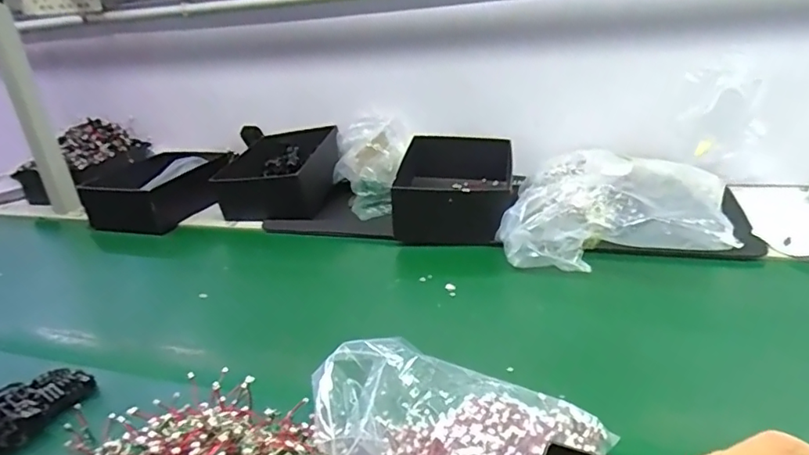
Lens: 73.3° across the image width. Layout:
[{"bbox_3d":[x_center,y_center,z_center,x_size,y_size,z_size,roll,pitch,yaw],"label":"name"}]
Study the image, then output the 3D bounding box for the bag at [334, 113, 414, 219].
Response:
[{"bbox_3d":[-0.060,-0.121,1.046,0.150,0.133,0.199,-6,24,0],"label":"bag"}]

